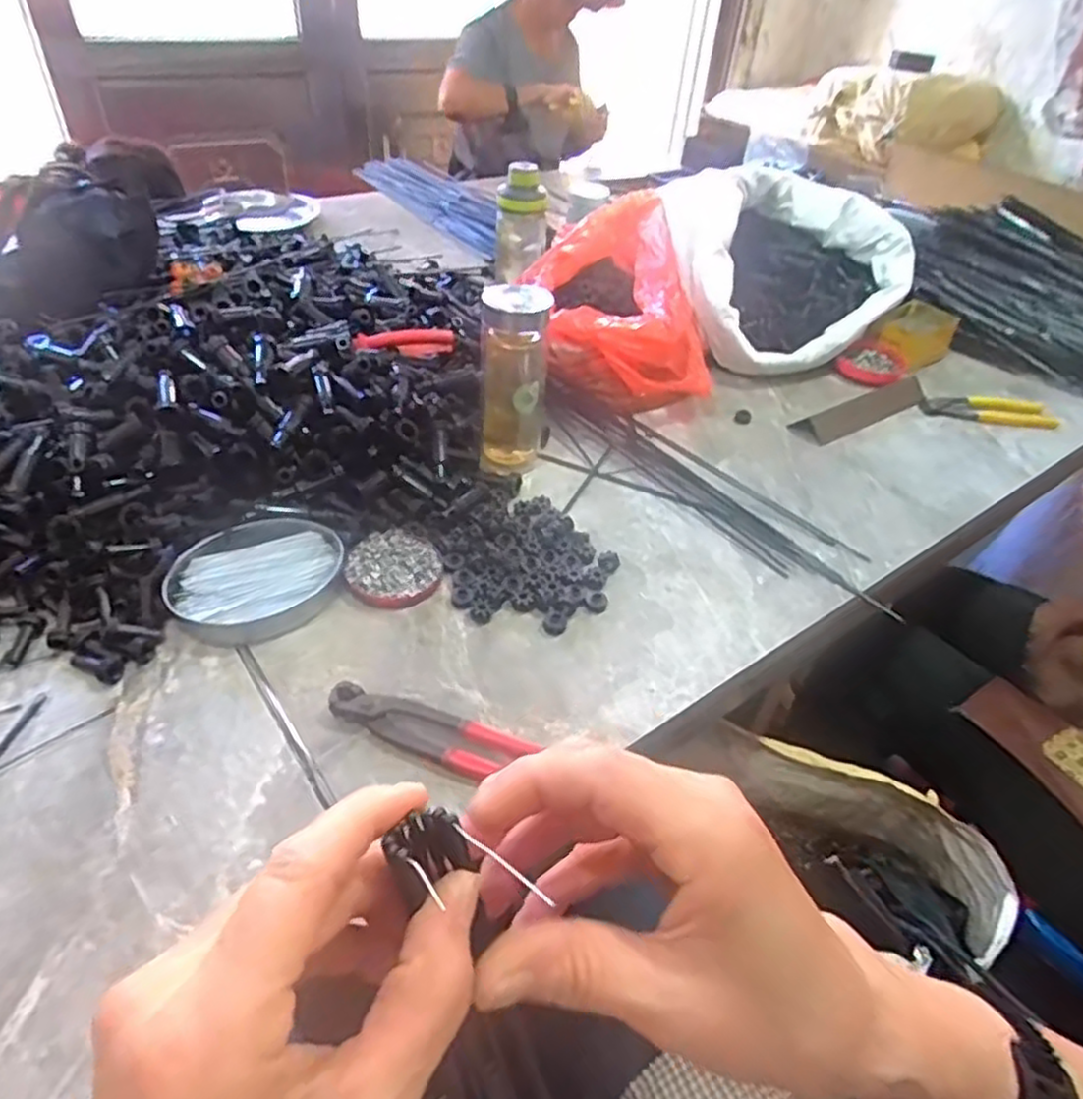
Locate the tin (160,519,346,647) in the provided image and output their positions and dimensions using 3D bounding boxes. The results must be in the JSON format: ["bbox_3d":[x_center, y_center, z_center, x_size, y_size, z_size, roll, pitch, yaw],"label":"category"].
[{"bbox_3d":[-0.229,0.023,0.585,0.133,0.023,0.105,-14,47,-22],"label":"tin"}]

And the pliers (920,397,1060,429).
[{"bbox_3d":[0.575,-0.182,0.928,0.189,0.013,0.057,3,43,-5],"label":"pliers"}]

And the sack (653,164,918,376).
[{"bbox_3d":[0.347,-0.382,0.996,0.335,0.185,0.265,-13,47,-22],"label":"sack"}]

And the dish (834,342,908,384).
[{"bbox_3d":[0.452,-0.252,0.984,0.085,0.030,0.075,25,45,18],"label":"dish"}]

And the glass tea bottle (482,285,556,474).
[{"bbox_3d":[-0.028,-0.164,0.711,0.065,0.174,0.072,6,43,-2],"label":"glass tea bottle"}]

